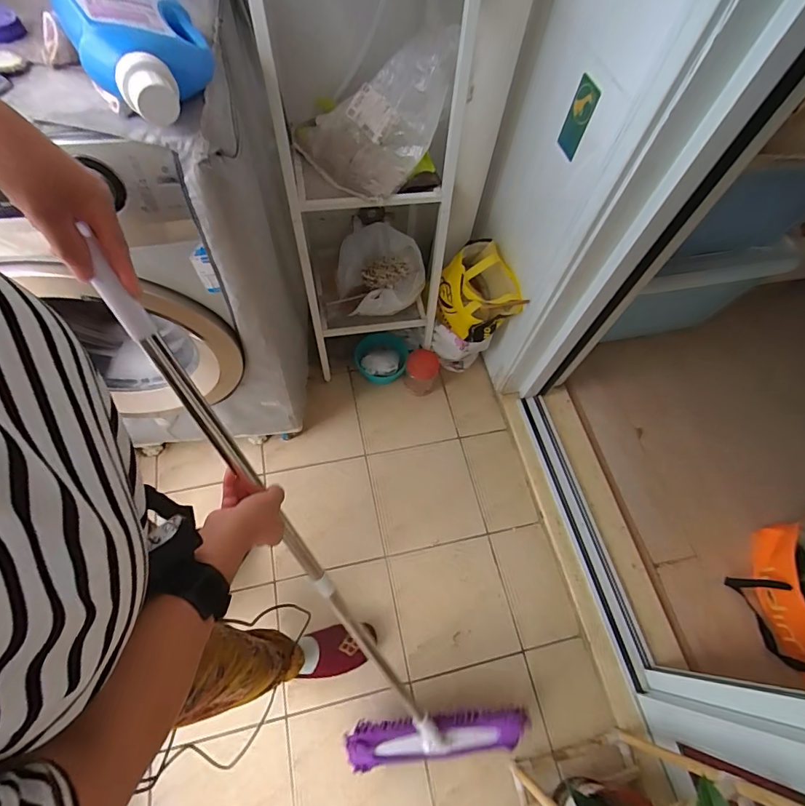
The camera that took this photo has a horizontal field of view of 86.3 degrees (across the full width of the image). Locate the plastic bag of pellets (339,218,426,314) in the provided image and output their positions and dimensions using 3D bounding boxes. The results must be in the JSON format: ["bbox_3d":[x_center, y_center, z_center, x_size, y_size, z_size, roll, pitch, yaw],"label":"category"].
[{"bbox_3d":[-0.060,-0.380,1.220,0.247,0.153,0.207,2,63,-3],"label":"plastic bag of pellets"}]

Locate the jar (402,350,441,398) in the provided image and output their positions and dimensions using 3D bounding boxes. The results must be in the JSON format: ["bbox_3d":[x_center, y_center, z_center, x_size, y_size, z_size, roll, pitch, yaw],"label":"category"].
[{"bbox_3d":[0.059,-0.093,1.349,0.100,0.144,0.082,7,63,-1],"label":"jar"}]

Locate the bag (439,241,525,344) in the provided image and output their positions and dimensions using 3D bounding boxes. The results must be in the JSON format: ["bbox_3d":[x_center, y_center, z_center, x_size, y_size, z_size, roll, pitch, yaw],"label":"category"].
[{"bbox_3d":[0.217,-0.305,1.204,0.227,0.187,0.211,12,63,1],"label":"bag"}]

